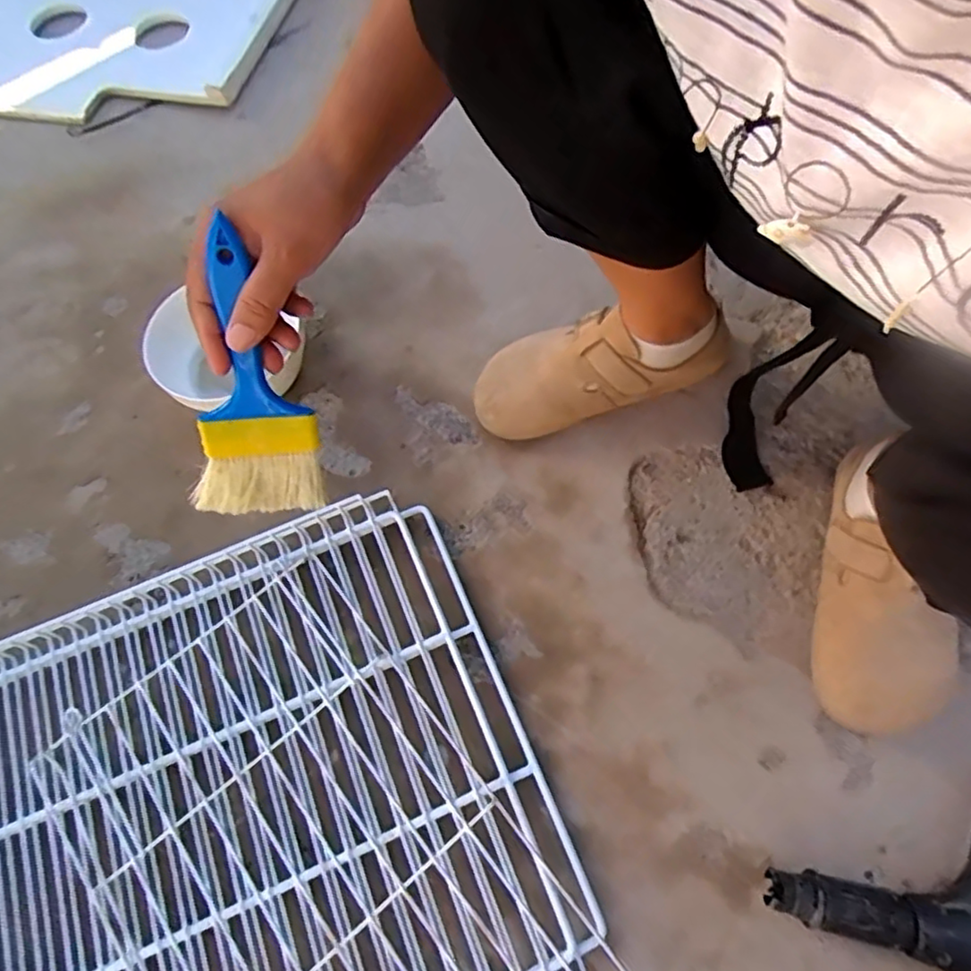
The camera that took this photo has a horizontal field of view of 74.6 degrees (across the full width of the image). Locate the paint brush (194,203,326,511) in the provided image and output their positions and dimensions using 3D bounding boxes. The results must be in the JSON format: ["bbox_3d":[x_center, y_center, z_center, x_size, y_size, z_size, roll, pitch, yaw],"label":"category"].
[{"bbox_3d":[-0.148,-0.062,0.389,0.078,0.169,0.015,-2,27,-8],"label":"paint brush"}]

